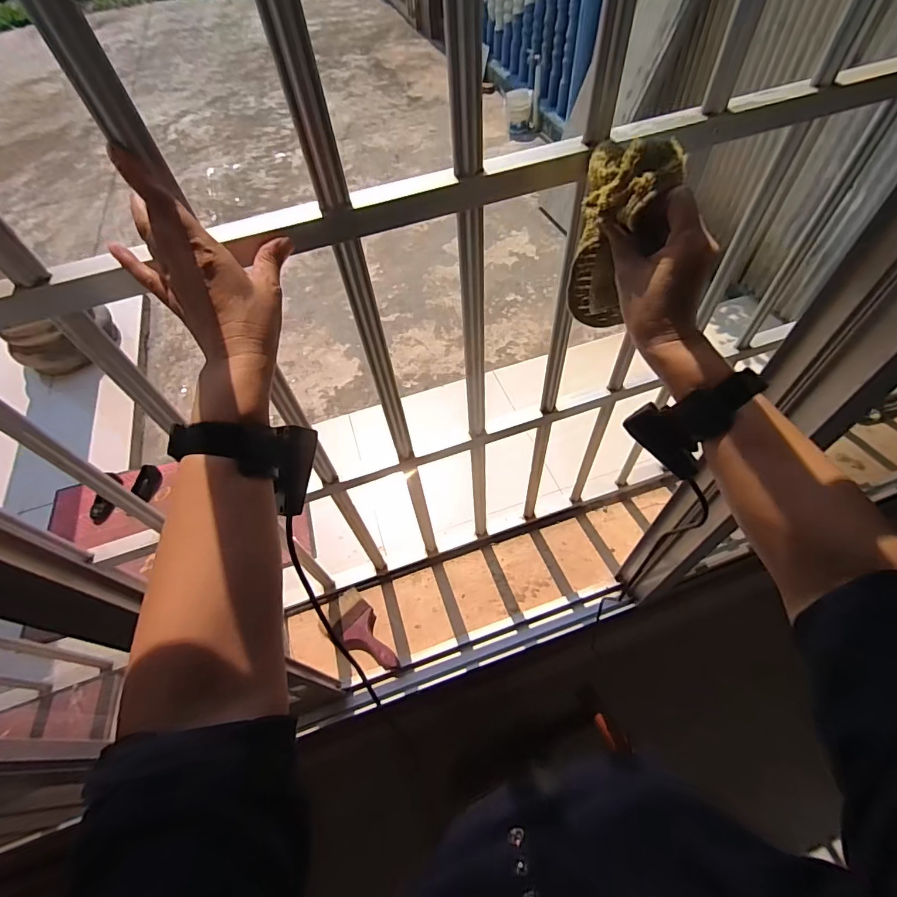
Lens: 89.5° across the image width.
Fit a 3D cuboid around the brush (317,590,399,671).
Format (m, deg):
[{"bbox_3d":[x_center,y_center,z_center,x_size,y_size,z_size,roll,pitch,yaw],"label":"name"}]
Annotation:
[{"bbox_3d":[-0.177,0.381,0.916,0.102,0.029,0.203,-40,47,-20],"label":"brush"}]

